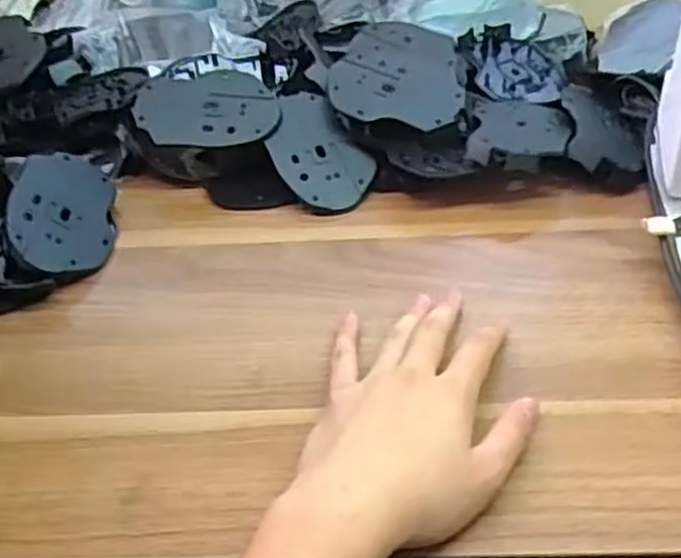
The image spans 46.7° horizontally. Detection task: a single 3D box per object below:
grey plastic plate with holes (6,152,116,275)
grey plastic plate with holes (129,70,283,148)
[{"bbox_3d":[-0.194,-0.047,0.555,0.073,0.005,0.106,20,47,-36],"label":"grey plastic plate with holes"},{"bbox_3d":[-0.104,-0.136,0.621,0.111,0.009,0.082,1,55,-2],"label":"grey plastic plate with holes"}]

